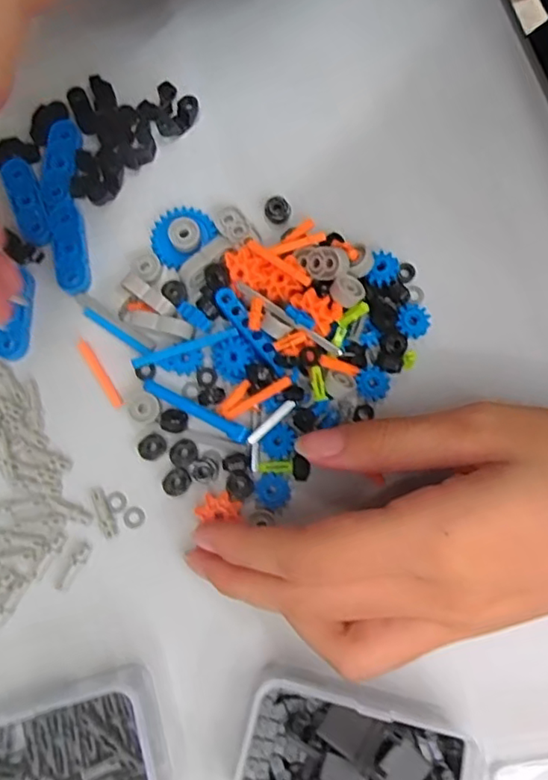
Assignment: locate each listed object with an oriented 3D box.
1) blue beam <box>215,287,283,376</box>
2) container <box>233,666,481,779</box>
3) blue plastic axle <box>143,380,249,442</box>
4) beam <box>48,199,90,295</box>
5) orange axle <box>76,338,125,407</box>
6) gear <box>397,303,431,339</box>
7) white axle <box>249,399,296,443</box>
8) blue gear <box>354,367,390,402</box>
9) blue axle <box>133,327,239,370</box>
[{"bbox_3d":[-0.009,-0.023,0.227,0.008,0.004,0.040,-36,82,-5],"label":"blue beam"},{"bbox_3d":[0.027,0.128,0.196,0.077,0.028,0.059,13,81,3],"label":"container"},{"bbox_3d":[-0.030,0.008,0.226,0.044,0.004,0.005,27,82,5],"label":"blue plastic axle"},{"bbox_3d":[-0.082,-0.058,0.237,0.012,0.004,0.039,-11,81,-1],"label":"beam"},{"bbox_3d":[-0.069,-0.007,0.231,0.005,0.004,0.030,-33,82,-5],"label":"orange axle"},{"bbox_3d":[0.055,-0.027,0.234,0.013,0.006,0.012,0,80,1],"label":"gear"},{"bbox_3d":[-0.001,0.012,0.223,0.022,0.005,0.004,-41,83,-7],"label":"white axle"},{"bbox_3d":[0.038,-0.002,0.229,0.013,0.004,0.012,0,80,1],"label":"blue gear"},{"bbox_3d":[-0.034,-0.016,0.229,0.041,0.006,0.004,-18,81,-2],"label":"blue axle"}]

